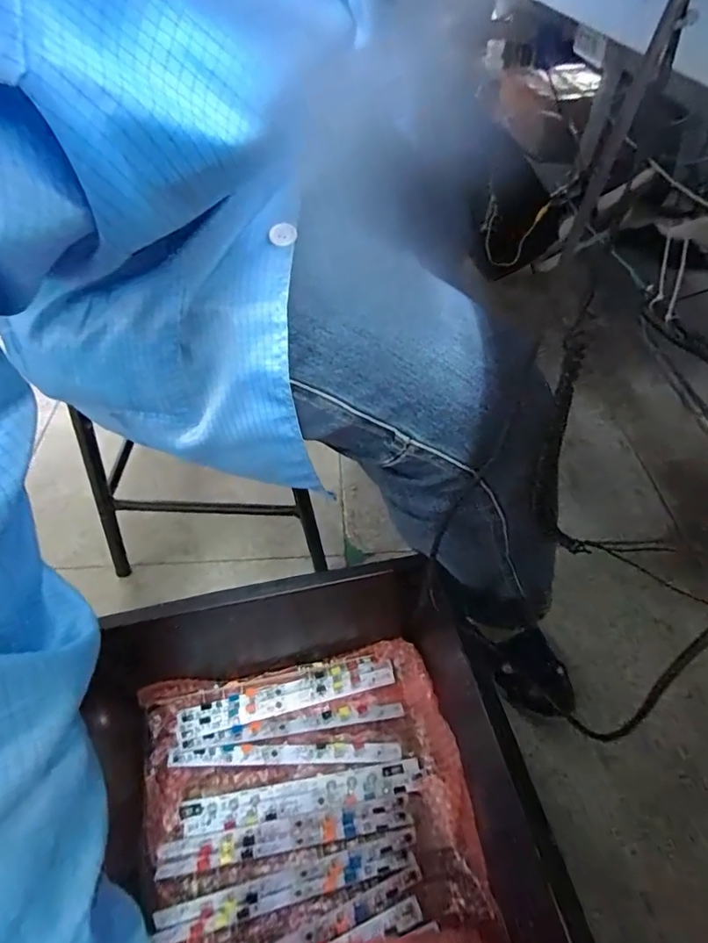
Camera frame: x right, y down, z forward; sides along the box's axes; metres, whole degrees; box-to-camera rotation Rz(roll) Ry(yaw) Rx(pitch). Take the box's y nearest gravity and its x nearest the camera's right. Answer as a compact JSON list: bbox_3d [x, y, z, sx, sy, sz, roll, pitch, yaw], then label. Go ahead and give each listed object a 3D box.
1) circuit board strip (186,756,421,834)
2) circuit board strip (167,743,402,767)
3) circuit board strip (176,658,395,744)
[{"bbox_3d":[-0.060,0.390,0.599,0.283,0.006,0.037,-7,50,-6],"label":"circuit board strip"},{"bbox_3d":[-0.087,0.356,0.628,0.285,0.004,0.024,-1,50,-1],"label":"circuit board strip"},{"bbox_3d":[-0.089,0.301,0.668,0.287,0.007,0.038,-12,51,-10],"label":"circuit board strip"}]

